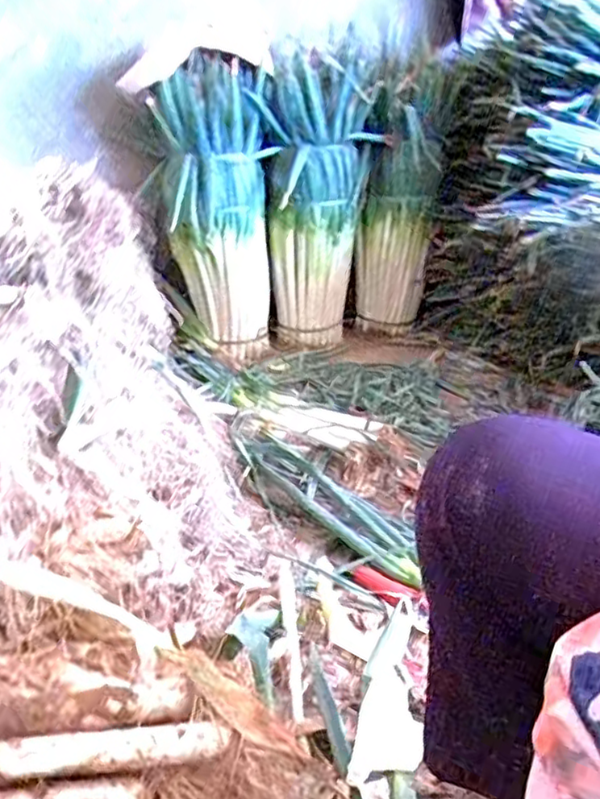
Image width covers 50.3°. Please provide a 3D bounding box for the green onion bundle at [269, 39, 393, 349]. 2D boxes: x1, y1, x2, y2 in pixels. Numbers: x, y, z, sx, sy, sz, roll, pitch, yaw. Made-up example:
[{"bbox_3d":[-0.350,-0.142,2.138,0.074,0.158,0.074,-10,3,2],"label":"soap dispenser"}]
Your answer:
[{"bbox_3d":[0.071,-0.543,1.835,0.298,0.784,0.172,-17,26,-32],"label":"green onion bundle"}]

